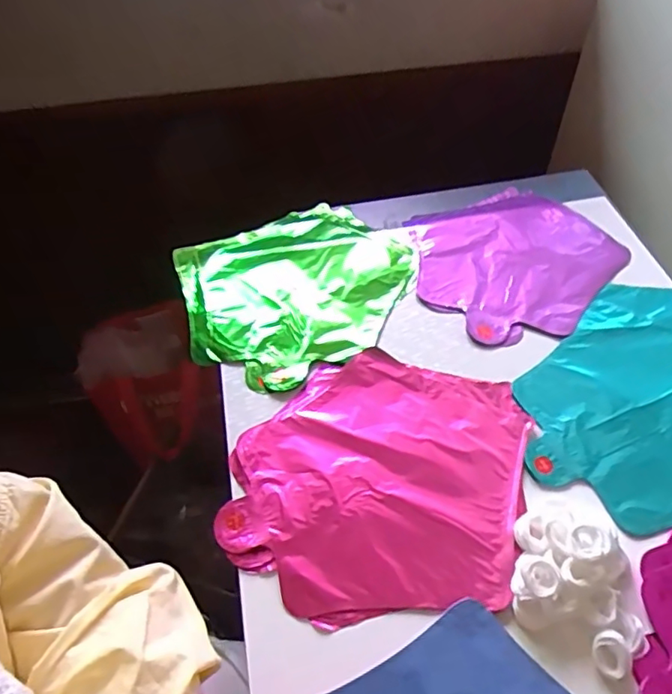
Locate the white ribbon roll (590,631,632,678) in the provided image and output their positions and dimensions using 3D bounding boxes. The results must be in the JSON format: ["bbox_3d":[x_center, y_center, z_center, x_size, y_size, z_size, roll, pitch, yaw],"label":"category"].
[{"bbox_3d":[0.184,0.205,0.380,0.022,0.015,0.026,-18,53,-12],"label":"white ribbon roll"}]

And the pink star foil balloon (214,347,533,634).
[{"bbox_3d":[0.036,0.105,0.473,0.223,0.010,0.235,15,54,13],"label":"pink star foil balloon"}]

